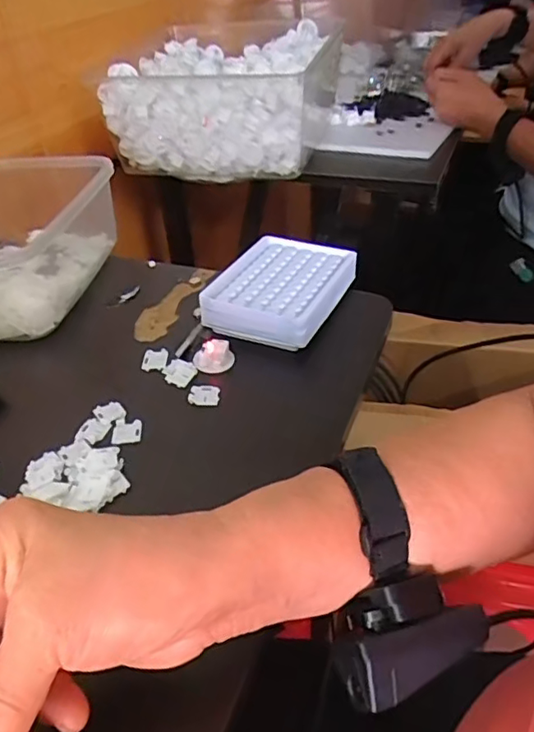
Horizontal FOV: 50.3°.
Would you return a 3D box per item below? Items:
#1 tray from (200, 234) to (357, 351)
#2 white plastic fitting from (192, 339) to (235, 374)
[{"bbox_3d":[0.014,-0.068,0.515,0.104,0.036,0.131,15,43,23],"label":"tray"},{"bbox_3d":[-0.044,-0.009,0.457,0.032,0.018,0.021,-2,39,3],"label":"white plastic fitting"}]

